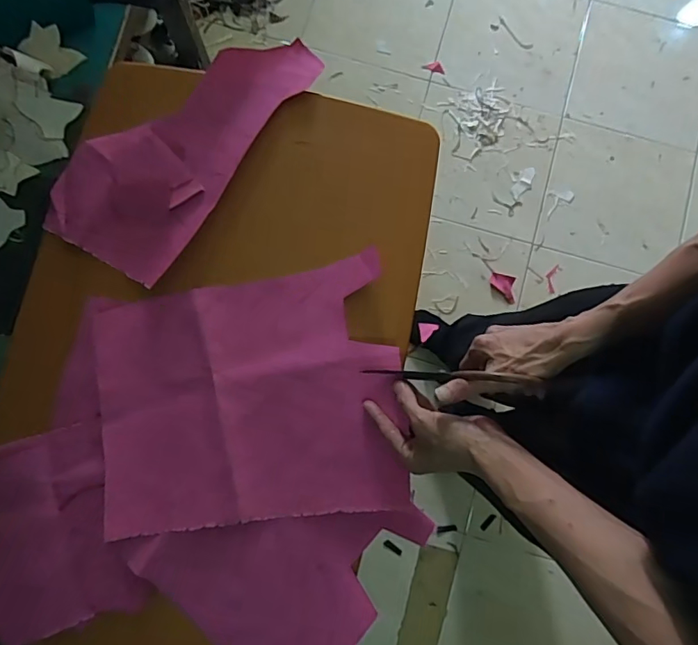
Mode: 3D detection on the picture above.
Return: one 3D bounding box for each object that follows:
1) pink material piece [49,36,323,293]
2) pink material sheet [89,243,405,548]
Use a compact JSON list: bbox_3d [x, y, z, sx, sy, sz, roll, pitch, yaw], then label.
[{"bbox_3d":[-0.224,-0.249,0.661,0.186,0.022,0.386,33,83,2],"label":"pink material piece"},{"bbox_3d":[-0.120,0.086,0.590,0.341,0.038,0.290,-7,80,-3],"label":"pink material sheet"}]

